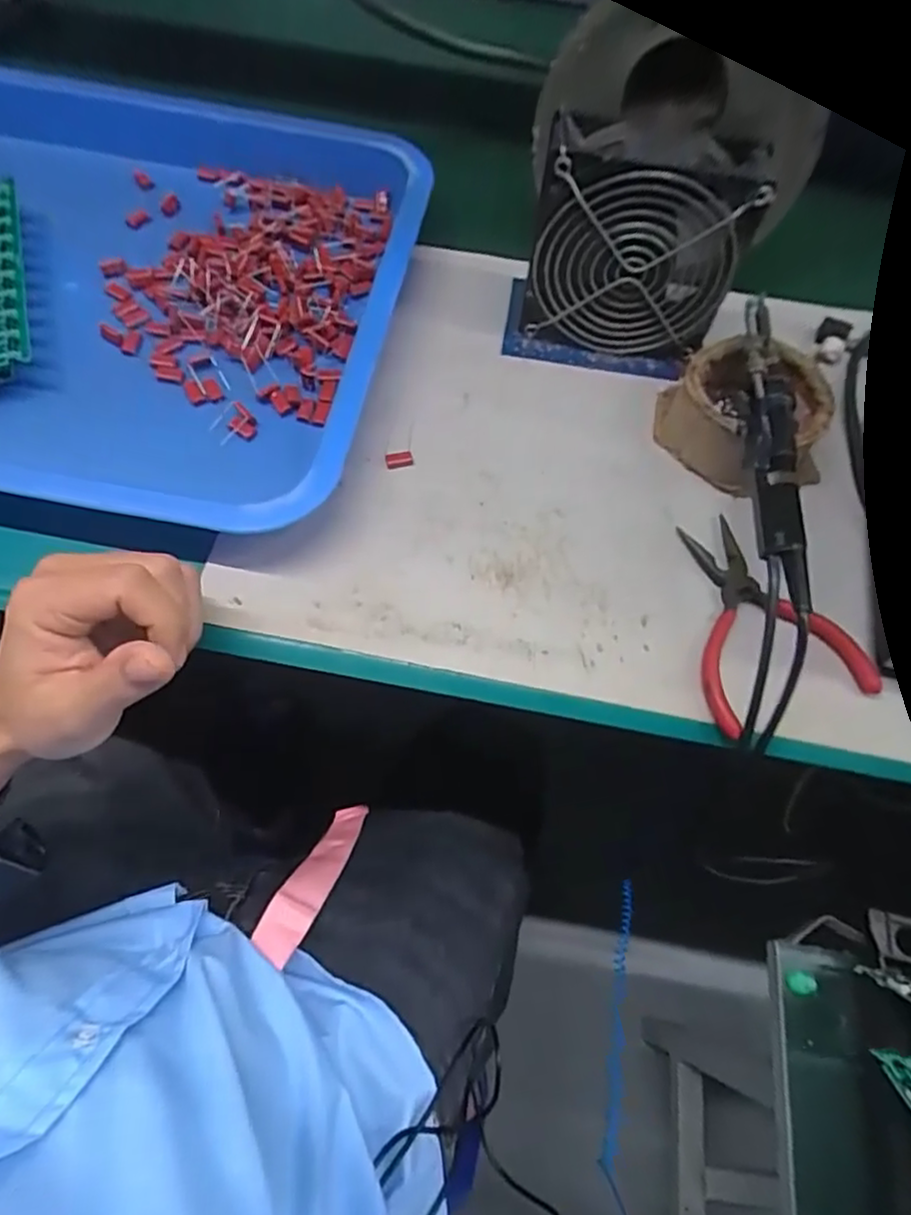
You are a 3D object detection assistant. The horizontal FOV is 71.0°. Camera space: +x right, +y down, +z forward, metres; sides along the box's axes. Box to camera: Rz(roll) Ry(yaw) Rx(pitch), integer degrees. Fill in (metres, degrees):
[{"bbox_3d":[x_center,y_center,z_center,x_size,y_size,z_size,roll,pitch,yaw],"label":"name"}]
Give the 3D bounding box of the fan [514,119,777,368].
[{"bbox_3d":[0.108,-0.216,0.391,0.118,0.120,0.052,13,66,3],"label":"fan"}]

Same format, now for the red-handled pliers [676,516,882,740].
[{"bbox_3d":[0.162,0.002,0.347,0.091,0.016,0.116,-16,67,-10],"label":"red-handled pliers"}]

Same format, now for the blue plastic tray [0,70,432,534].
[{"bbox_3d":[-0.270,-0.214,0.410,0.459,0.048,0.335,10,66,2],"label":"blue plastic tray"}]

